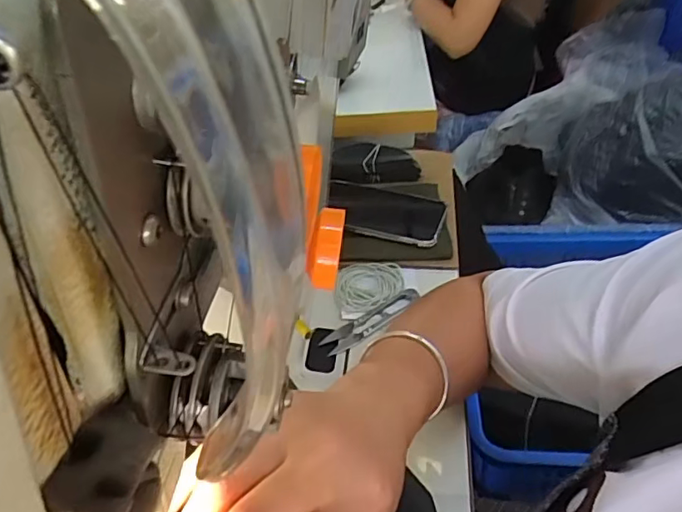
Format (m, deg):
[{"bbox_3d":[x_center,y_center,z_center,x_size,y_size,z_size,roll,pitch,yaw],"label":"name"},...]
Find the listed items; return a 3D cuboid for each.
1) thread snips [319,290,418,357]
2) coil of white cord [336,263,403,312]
[{"bbox_3d":[0.031,0.064,0.561,0.110,0.015,0.025,-27,46,-23],"label":"thread snips"},{"bbox_3d":[0.031,0.031,0.596,0.073,0.005,0.071,-3,41,3],"label":"coil of white cord"}]

